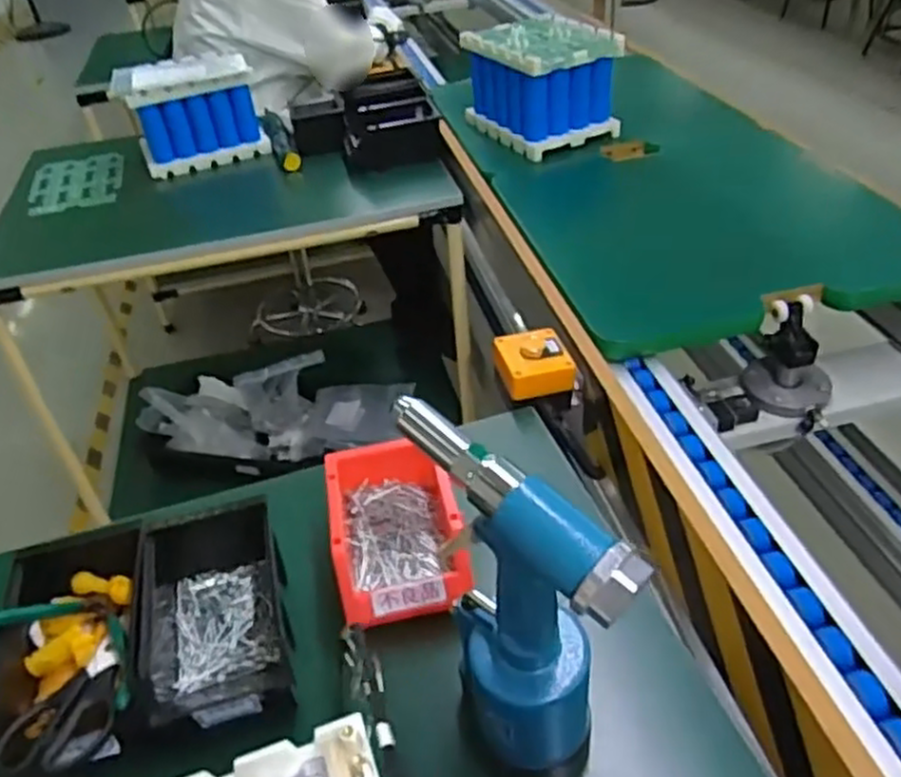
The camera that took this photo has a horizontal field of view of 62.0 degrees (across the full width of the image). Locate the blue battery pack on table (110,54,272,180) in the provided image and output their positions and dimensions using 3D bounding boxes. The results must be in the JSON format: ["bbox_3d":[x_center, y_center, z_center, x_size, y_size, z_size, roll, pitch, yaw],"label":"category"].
[{"bbox_3d":[-0.508,-0.535,1.491,0.244,0.197,0.157,-21,41,-17],"label":"blue battery pack on table"}]

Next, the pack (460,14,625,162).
[{"bbox_3d":[0.165,-0.544,1.337,0.202,0.163,0.232,-21,41,-17],"label":"pack"}]

